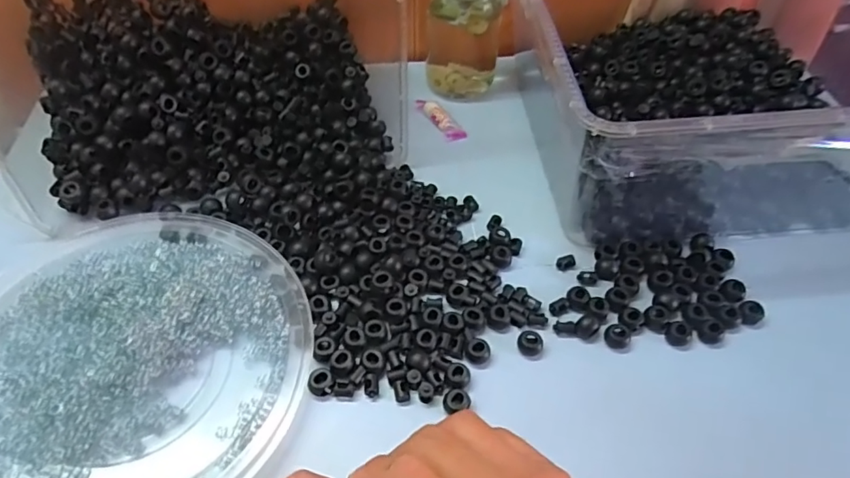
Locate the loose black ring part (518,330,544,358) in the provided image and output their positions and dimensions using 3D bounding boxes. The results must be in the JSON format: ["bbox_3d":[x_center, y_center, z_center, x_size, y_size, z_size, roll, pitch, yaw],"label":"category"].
[{"bbox_3d":[0.074,0.074,0.381,0.017,0.009,0.019,14,53,9],"label":"loose black ring part"}]

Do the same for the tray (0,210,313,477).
[{"bbox_3d":[-0.194,0.075,0.349,0.225,0.018,0.234,1,52,-1],"label":"tray"}]

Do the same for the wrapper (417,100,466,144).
[{"bbox_3d":[0.017,-0.120,0.532,0.024,0.009,0.062,-25,57,-19],"label":"wrapper"}]

